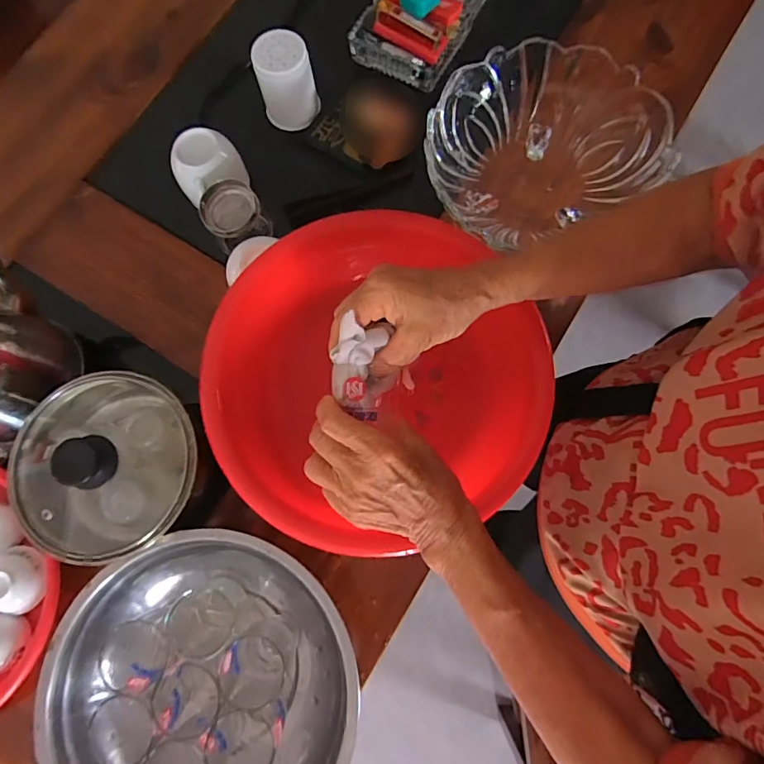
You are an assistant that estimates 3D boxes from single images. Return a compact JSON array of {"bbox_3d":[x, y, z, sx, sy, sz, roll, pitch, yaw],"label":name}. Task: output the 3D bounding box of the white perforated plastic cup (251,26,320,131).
[{"bbox_3d":[-0.113,-0.358,0.550,0.066,0.076,0.060,0,78,1],"label":"white perforated plastic cup"}]

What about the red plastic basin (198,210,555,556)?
[{"bbox_3d":[-0.005,0.001,0.451,0.299,0.092,0.297,0,78,1],"label":"red plastic basin"}]

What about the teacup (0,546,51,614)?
[{"bbox_3d":[-0.351,0.190,0.446,0.047,0.027,0.057,7,78,3],"label":"teacup"}]

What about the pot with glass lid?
[{"bbox_3d":[-0.238,0.077,0.430,0.142,0.120,0.157,2,78,2],"label":"pot with glass lid"}]

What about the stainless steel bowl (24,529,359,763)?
[{"bbox_3d":[-0.150,0.267,0.407,0.251,0.083,0.256,0,78,1],"label":"stainless steel bowl"}]

